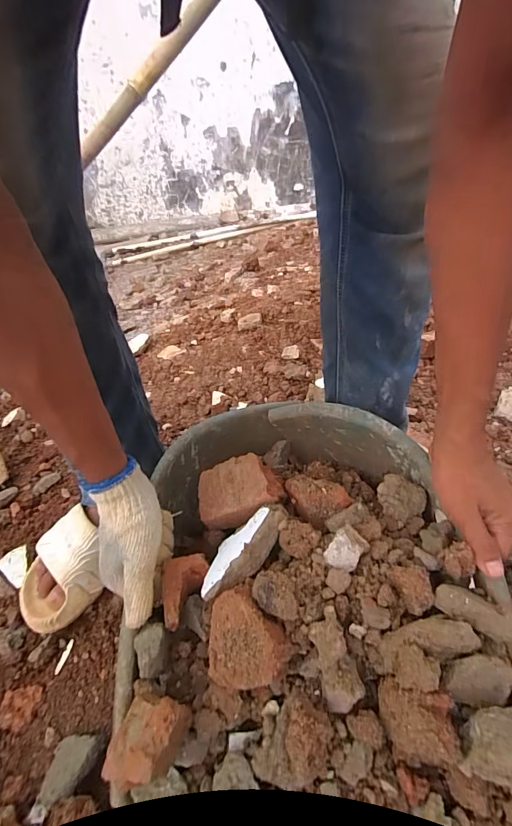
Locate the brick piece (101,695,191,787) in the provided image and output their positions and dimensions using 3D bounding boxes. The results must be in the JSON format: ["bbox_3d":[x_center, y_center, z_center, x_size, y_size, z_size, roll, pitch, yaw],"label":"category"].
[{"bbox_3d":[-0.084,0.254,0.302,0.046,0.029,0.054,5,43,16],"label":"brick piece"}]

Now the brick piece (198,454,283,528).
[{"bbox_3d":[-0.013,0.092,0.441,0.090,0.050,0.074,-30,48,15],"label":"brick piece"}]

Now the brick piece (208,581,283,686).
[{"bbox_3d":[-0.009,0.184,0.323,0.061,0.037,0.068,-3,42,7],"label":"brick piece"}]

